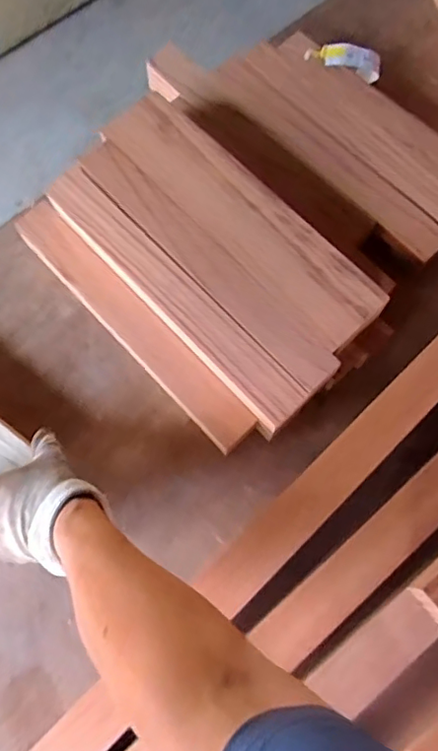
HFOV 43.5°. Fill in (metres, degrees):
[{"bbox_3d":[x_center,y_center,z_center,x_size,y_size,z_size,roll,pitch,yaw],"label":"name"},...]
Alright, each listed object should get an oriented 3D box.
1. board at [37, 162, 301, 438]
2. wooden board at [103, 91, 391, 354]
[{"bbox_3d":[-0.053,-0.093,0.590,0.055,0.026,0.366,-41,76,-11],"label":"board"},{"bbox_3d":[0.025,-0.182,0.602,0.092,0.021,0.365,-42,76,-11],"label":"wooden board"}]

